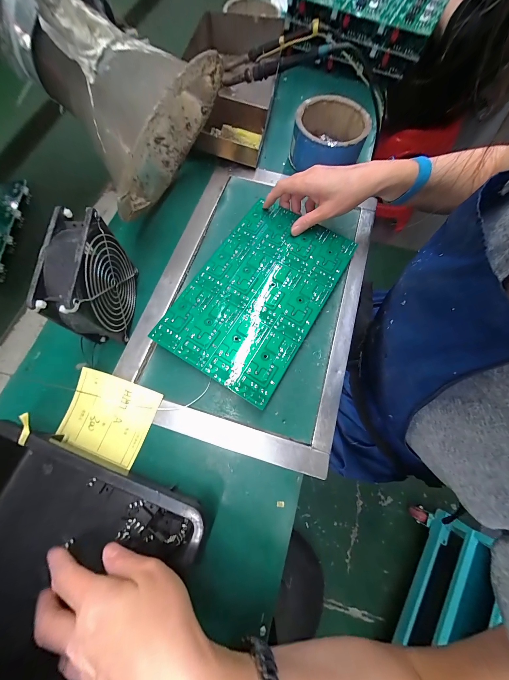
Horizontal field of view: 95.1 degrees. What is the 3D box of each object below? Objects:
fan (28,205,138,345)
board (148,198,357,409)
[{"bbox_3d":[-0.187,-0.066,0.281,0.044,0.119,0.122,3,72,-2],"label":"fan"},{"bbox_3d":[0.008,-0.073,0.330,0.172,0.005,0.275,31,73,7],"label":"board"}]

